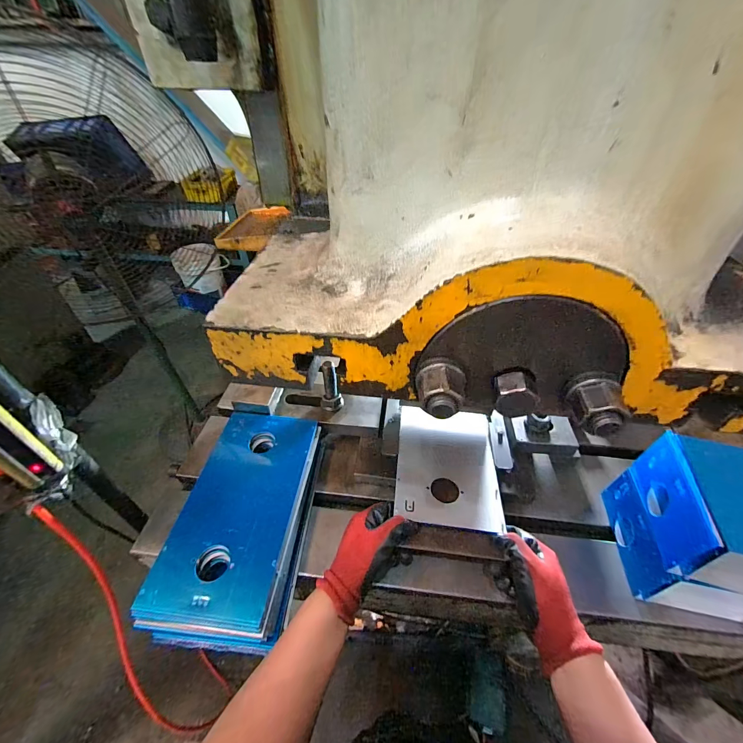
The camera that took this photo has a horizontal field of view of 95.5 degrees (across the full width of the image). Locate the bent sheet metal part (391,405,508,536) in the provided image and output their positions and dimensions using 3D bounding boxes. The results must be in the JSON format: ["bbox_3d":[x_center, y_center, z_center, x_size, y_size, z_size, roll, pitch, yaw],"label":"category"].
[{"bbox_3d":[0.115,0.137,0.528,0.144,0.028,0.221,6,42,5],"label":"bent sheet metal part"}]

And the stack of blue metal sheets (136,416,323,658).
[{"bbox_3d":[-0.175,0.196,0.475,0.159,0.071,0.297,4,42,3],"label":"stack of blue metal sheets"}]

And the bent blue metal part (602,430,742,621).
[{"bbox_3d":[0.427,0.195,0.431,0.144,0.167,0.163,9,42,9],"label":"bent blue metal part"}]

